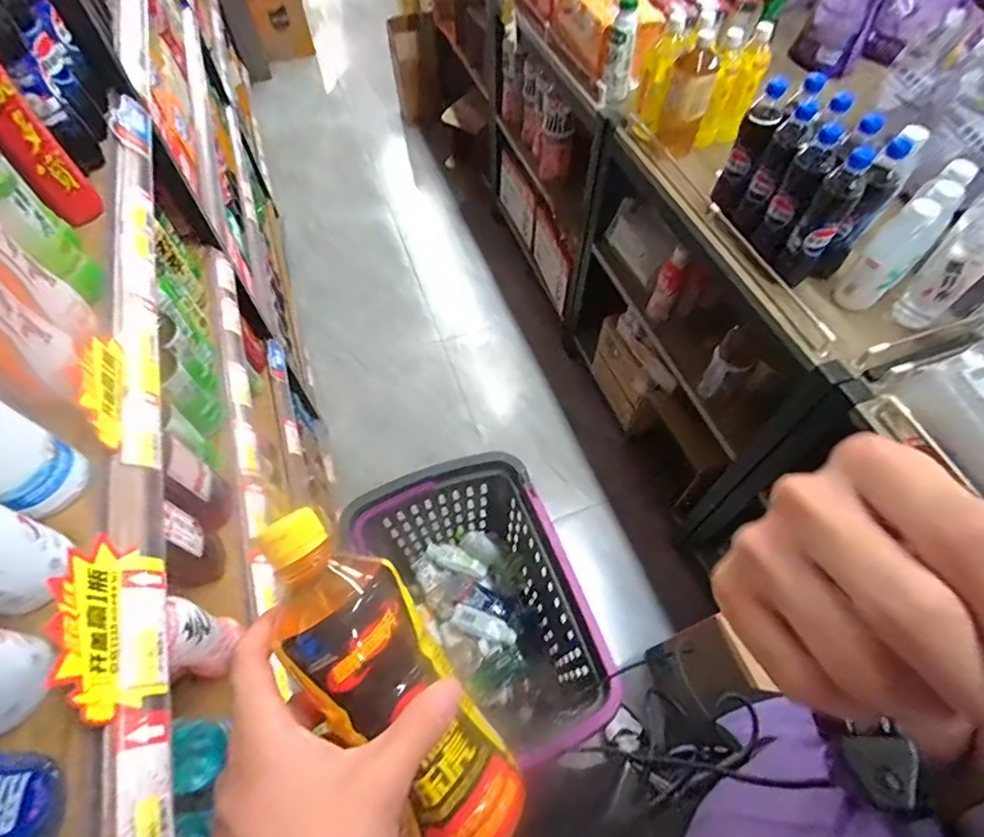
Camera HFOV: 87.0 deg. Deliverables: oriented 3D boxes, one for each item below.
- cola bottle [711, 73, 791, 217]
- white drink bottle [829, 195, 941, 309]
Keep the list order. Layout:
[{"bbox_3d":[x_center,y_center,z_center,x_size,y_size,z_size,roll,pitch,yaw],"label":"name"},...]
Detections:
[{"bbox_3d":[0.453,-0.473,0.913,0.059,0.207,0.067,23,61,14],"label":"cola bottle"},{"bbox_3d":[0.620,-0.250,0.819,0.071,0.181,0.062,-39,65,-21],"label":"white drink bottle"}]

